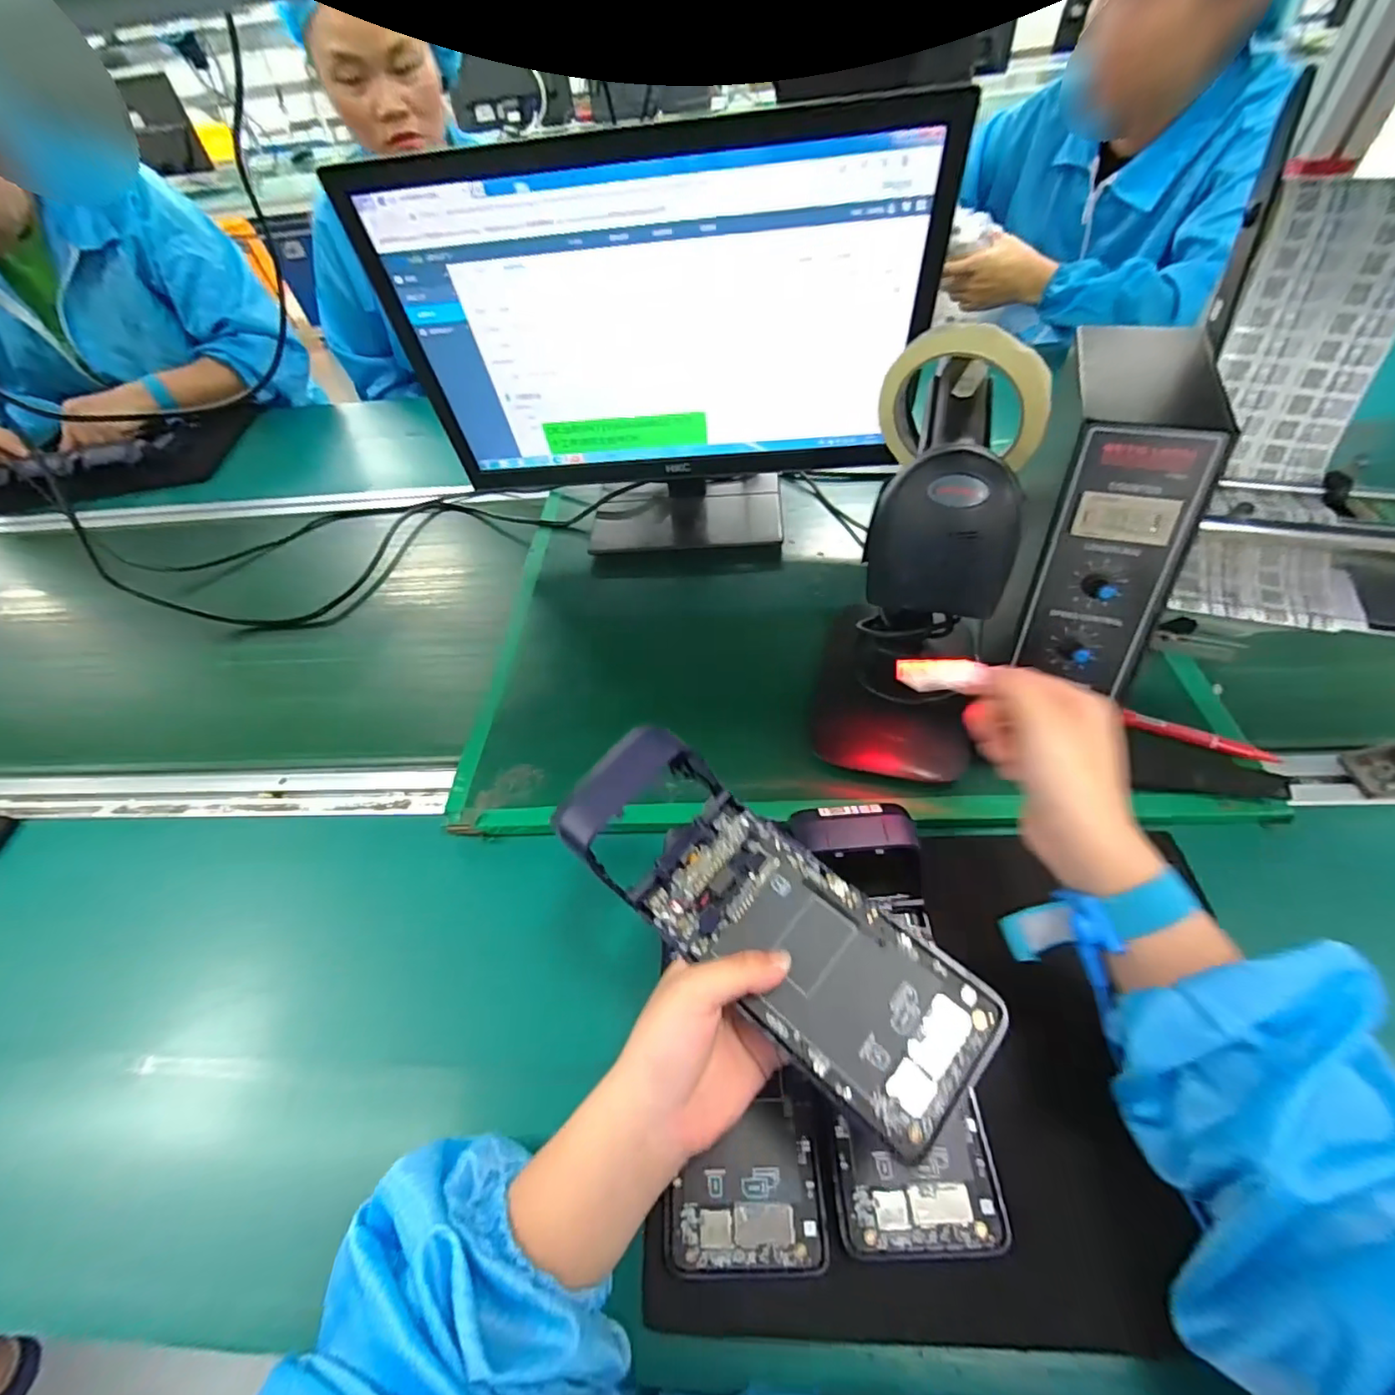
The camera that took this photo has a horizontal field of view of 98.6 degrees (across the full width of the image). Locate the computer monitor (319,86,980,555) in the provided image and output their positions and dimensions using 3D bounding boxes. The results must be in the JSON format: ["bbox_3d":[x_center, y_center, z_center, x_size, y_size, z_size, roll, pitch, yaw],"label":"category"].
[{"bbox_3d":[-0.024,-0.298,0.556,0.430,0.338,0.141,1,50,7],"label":"computer monitor"}]

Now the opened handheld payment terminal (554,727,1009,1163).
[{"bbox_3d":[0.033,0.103,0.290,0.212,0.038,0.078,38,62,19],"label":"opened handheld payment terminal"}]

